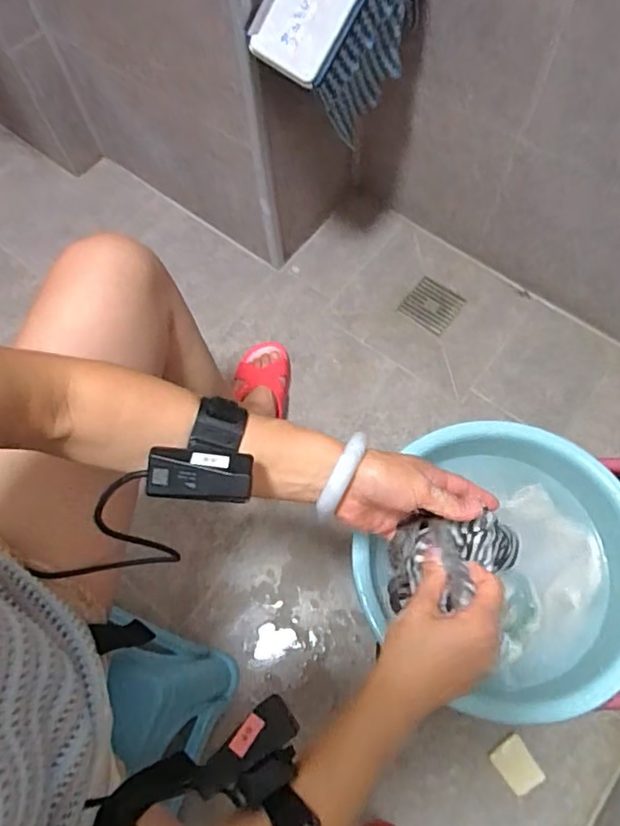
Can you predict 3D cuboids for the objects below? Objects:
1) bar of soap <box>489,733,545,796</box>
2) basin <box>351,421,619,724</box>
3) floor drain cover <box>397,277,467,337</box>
[{"bbox_3d":[0.279,0.474,0.779,0.050,0.017,0.067,-34,72,-10],"label":"bar of soap"},{"bbox_3d":[0.197,0.151,0.590,0.264,0.080,0.270,-1,70,2],"label":"basin"},{"bbox_3d":[0.233,-0.204,1.100,0.098,0.007,0.097,36,73,11],"label":"floor drain cover"}]

